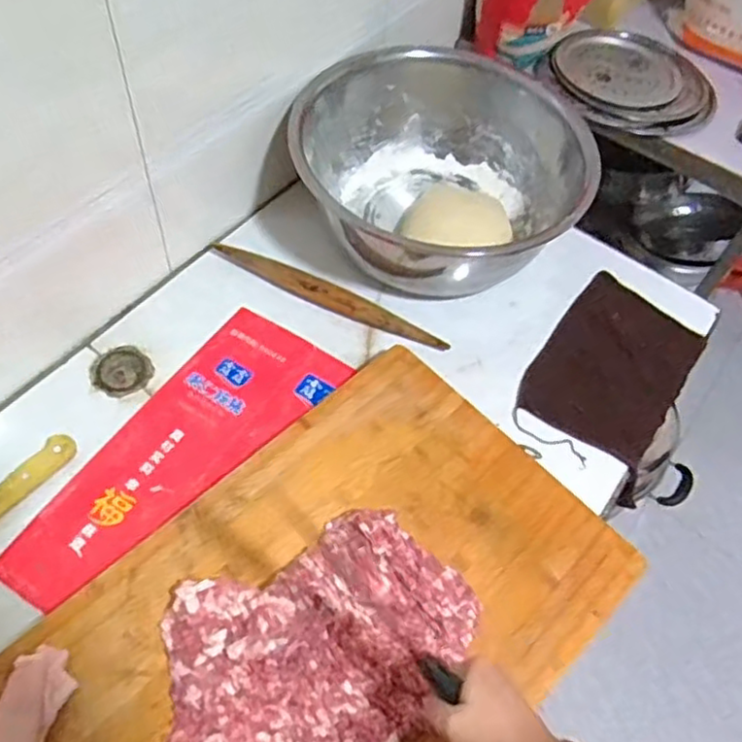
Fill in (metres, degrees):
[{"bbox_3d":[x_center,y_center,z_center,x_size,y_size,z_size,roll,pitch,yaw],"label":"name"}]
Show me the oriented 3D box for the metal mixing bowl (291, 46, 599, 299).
[{"bbox_3d":[0.097,-0.268,0.947,0.369,0.191,0.369,2,56,-4],"label":"metal mixing bowl"}]

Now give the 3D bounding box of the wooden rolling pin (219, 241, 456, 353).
[{"bbox_3d":[-0.058,-0.096,0.881,0.326,0.026,0.029,24,58,11],"label":"wooden rolling pin"}]

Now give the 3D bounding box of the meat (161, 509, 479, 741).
[{"bbox_3d":[-0.047,0.255,0.620,0.293,0.031,0.205,-21,61,-18],"label":"meat"}]

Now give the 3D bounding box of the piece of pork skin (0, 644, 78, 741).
[{"bbox_3d":[-0.285,0.289,0.568,0.050,0.028,0.114,9,56,1],"label":"piece of pork skin"}]

